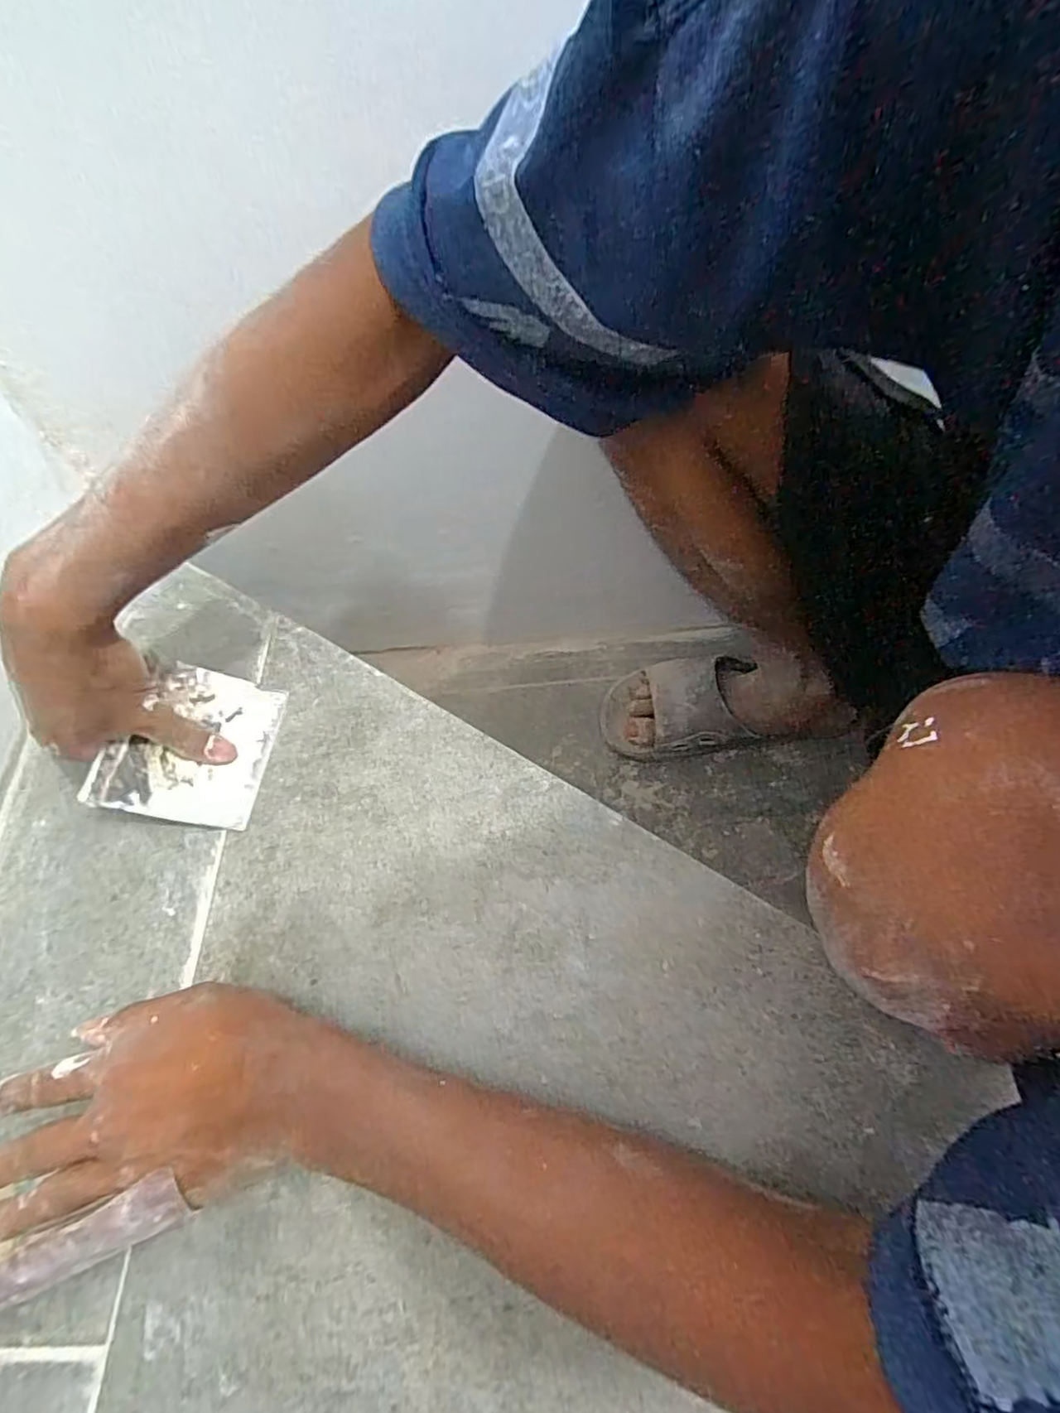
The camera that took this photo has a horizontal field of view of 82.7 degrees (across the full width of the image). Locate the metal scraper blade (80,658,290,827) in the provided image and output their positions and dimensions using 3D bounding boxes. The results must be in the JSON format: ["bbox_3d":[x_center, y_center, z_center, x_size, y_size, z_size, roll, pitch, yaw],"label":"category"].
[{"bbox_3d":[-0.210,0.022,0.377,0.085,0.006,0.097,16,62,-19],"label":"metal scraper blade"}]

